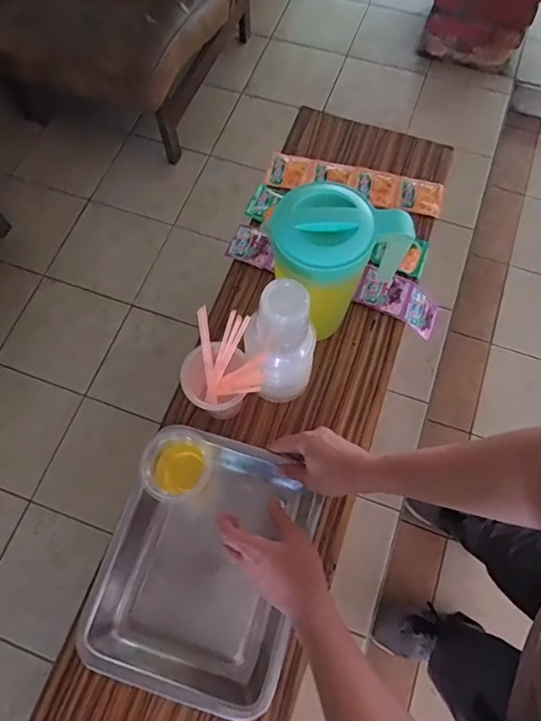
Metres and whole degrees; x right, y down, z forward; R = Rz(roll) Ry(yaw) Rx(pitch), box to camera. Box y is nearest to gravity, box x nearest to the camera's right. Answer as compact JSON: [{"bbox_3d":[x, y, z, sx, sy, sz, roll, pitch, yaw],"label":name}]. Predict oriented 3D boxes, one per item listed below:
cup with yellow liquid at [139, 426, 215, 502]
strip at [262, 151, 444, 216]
[{"bbox_3d":[-0.120,0.136,0.645,0.077,0.084,0.092,24,72,10],"label":"cup with yellow liquid"},{"bbox_3d":[0.147,-0.312,0.872,0.304,0.015,0.070,14,73,5],"label":"strip"}]

